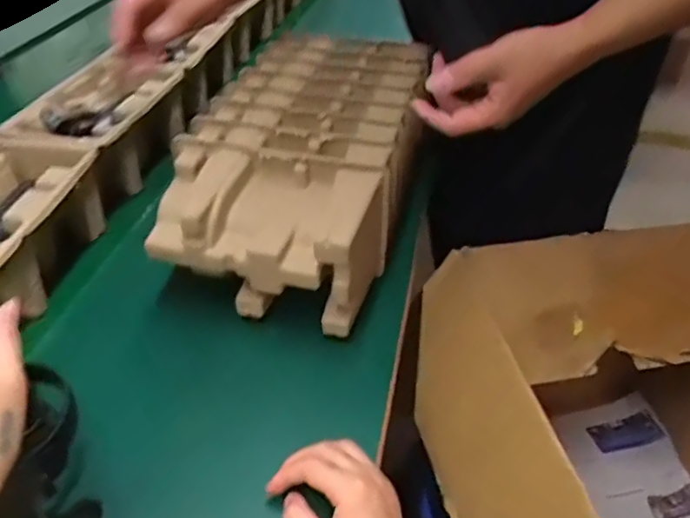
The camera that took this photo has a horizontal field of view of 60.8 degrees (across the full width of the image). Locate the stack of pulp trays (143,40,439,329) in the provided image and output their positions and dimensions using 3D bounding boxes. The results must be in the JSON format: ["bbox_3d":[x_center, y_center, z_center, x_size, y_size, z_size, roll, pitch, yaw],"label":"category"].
[{"bbox_3d":[-0.042,-0.109,0.683,0.215,0.150,0.380,9,41,10],"label":"stack of pulp trays"}]

